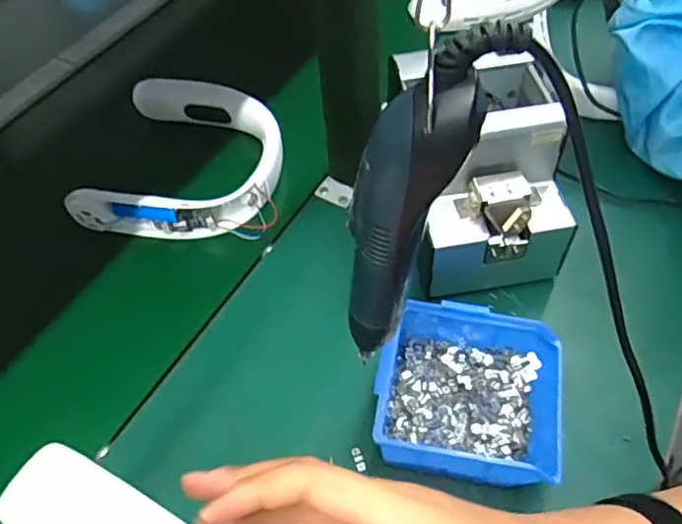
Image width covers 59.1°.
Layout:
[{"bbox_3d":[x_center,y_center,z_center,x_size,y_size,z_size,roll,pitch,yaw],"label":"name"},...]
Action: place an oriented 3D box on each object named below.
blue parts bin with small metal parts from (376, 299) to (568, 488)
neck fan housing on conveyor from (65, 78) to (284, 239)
[{"bbox_3d":[0.103,0.101,0.468,0.142,0.055,0.128,10,53,8],"label":"blue parts bin with small metal parts"},{"bbox_3d":[-0.166,-0.114,0.675,0.195,0.062,0.197,7,53,5],"label":"neck fan housing on conveyor"}]

